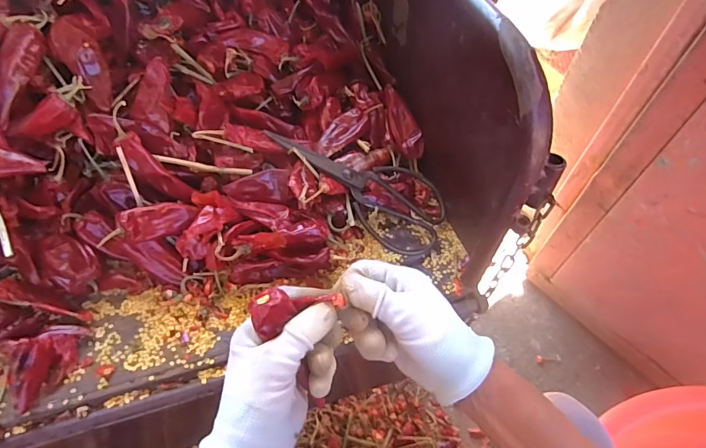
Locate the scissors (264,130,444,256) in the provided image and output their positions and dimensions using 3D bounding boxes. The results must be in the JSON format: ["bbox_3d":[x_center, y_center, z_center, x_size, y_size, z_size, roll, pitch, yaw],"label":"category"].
[{"bbox_3d":[0.005,-0.043,0.444,0.197,0.022,0.093,30,56,-7],"label":"scissors"}]

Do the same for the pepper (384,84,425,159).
[{"bbox_3d":[0.055,-0.117,0.486,0.029,0.016,0.088,-19,83,-16],"label":"pepper"}]

